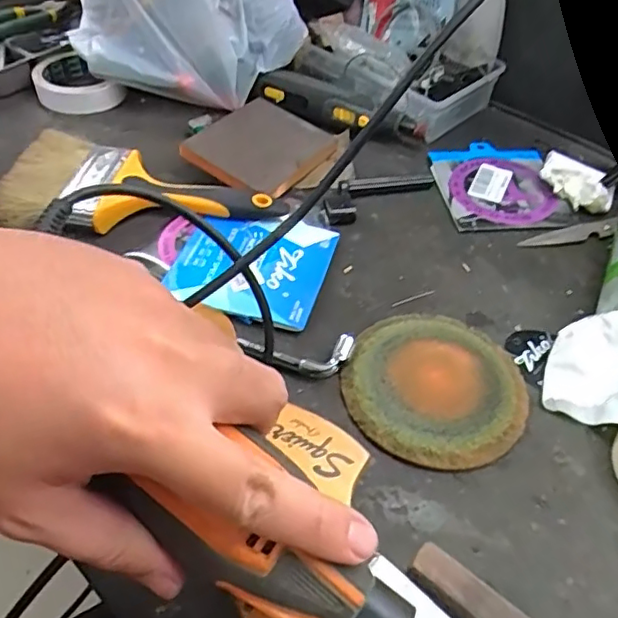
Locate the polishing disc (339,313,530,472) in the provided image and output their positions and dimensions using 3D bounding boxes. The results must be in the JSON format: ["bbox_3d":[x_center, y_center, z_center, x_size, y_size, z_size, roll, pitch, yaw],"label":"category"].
[{"bbox_3d":[0.085,0.049,0.394,0.114,0.013,0.118,1,48,-2],"label":"polishing disc"}]

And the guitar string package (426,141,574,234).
[{"bbox_3d":[0.171,-0.115,0.546,0.104,0.012,0.122,-2,48,-5],"label":"guitar string package"}]

